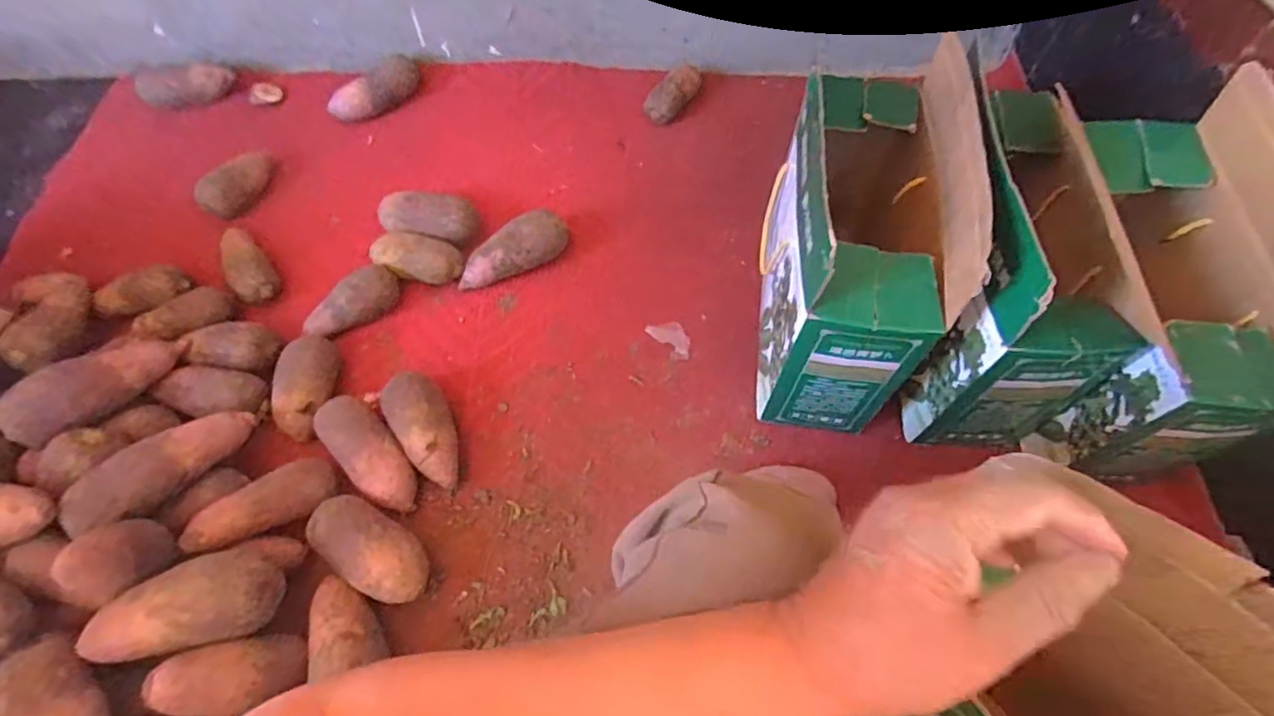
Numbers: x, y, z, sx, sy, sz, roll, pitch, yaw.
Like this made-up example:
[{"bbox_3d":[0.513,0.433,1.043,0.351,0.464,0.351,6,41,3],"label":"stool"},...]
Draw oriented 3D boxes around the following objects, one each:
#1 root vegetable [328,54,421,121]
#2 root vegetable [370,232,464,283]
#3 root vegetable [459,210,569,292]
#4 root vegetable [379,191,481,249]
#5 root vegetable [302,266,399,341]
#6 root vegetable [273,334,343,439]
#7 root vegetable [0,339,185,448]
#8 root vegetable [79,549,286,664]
[{"bbox_3d":[-0.459,-0.469,1.084,0.167,0.058,0.061,-37,67,-18],"label":"root vegetable"},{"bbox_3d":[-0.329,-0.143,0.918,0.138,0.060,0.067,13,62,8],"label":"root vegetable"},{"bbox_3d":[-0.187,-0.157,0.928,0.072,0.072,0.172,40,68,20],"label":"root vegetable"},{"bbox_3d":[-0.322,-0.208,0.945,0.153,0.063,0.071,10,61,6],"label":"root vegetable"},{"bbox_3d":[-0.413,-0.077,0.891,0.141,0.054,0.061,-35,66,-17],"label":"root vegetable"},{"bbox_3d":[-0.448,0.036,0.826,0.072,0.059,0.138,-1,61,0],"label":"root vegetable"},{"bbox_3d":[-0.681,0.029,0.769,0.084,0.065,0.181,23,37,13],"label":"root vegetable"},{"bbox_3d":[-0.450,0.248,0.618,0.157,0.064,0.082,-16,62,-9],"label":"root vegetable"}]

